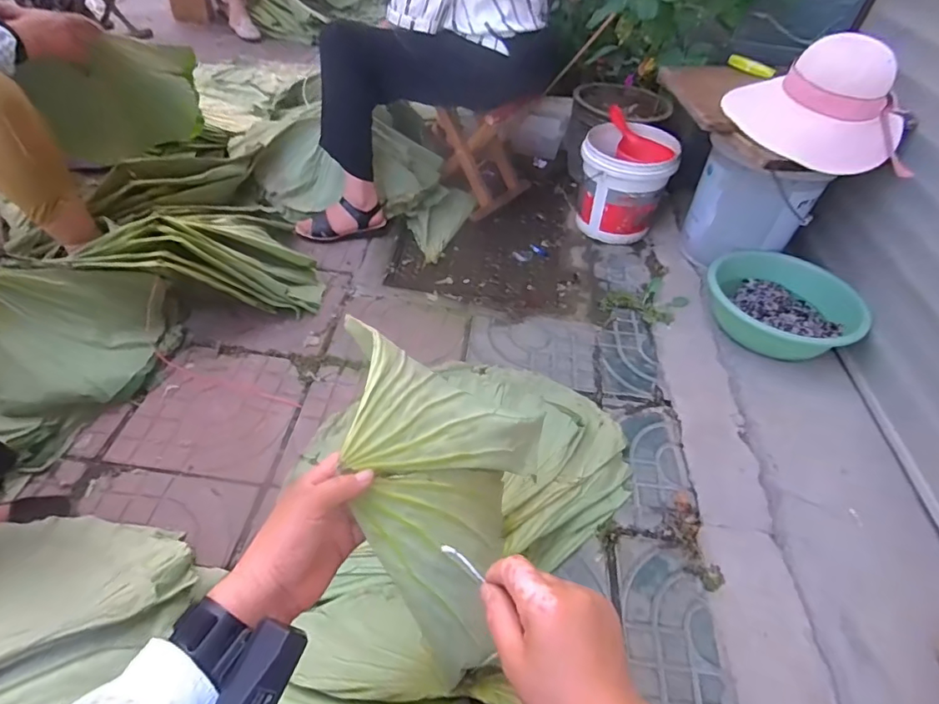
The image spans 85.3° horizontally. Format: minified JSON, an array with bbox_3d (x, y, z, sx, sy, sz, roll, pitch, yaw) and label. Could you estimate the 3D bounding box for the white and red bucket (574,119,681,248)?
[{"bbox_3d":[0.436,-0.491,1.476,0.242,0.272,0.235,16,47,8],"label":"white and red bucket"}]

